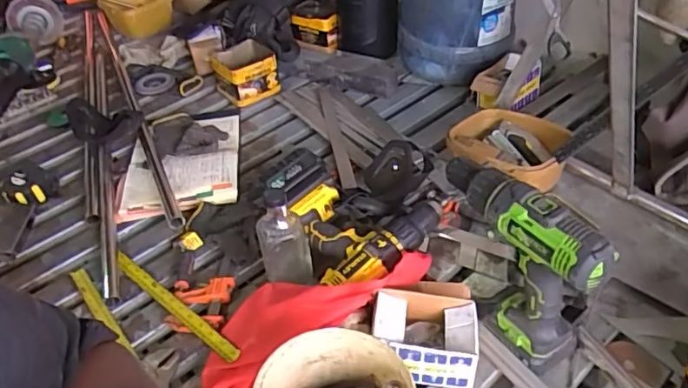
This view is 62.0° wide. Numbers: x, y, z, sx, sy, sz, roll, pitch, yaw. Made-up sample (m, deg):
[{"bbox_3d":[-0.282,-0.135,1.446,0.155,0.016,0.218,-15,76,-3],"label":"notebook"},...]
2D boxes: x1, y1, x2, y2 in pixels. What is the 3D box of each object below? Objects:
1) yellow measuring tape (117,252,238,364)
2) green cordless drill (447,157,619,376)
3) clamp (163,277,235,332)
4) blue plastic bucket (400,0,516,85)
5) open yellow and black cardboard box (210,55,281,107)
[{"bbox_3d":[-0.248,0.158,0.827,0.306,0.007,0.021,26,72,37],"label":"yellow measuring tape"},{"bbox_3d":[0.211,0.087,0.701,0.068,0.235,0.222,-22,43,-19],"label":"green cordless drill"},{"bbox_3d":[-0.208,0.162,0.828,0.086,0.024,0.087,-3,40,3],"label":"clamp"},{"bbox_3d":[0.237,-0.404,1.225,0.229,0.304,0.249,1,41,7],"label":"blue plastic bucket"},{"bbox_3d":[-0.219,-0.267,1.279,0.108,0.094,0.123,-30,46,-26],"label":"open yellow and black cardboard box"}]

